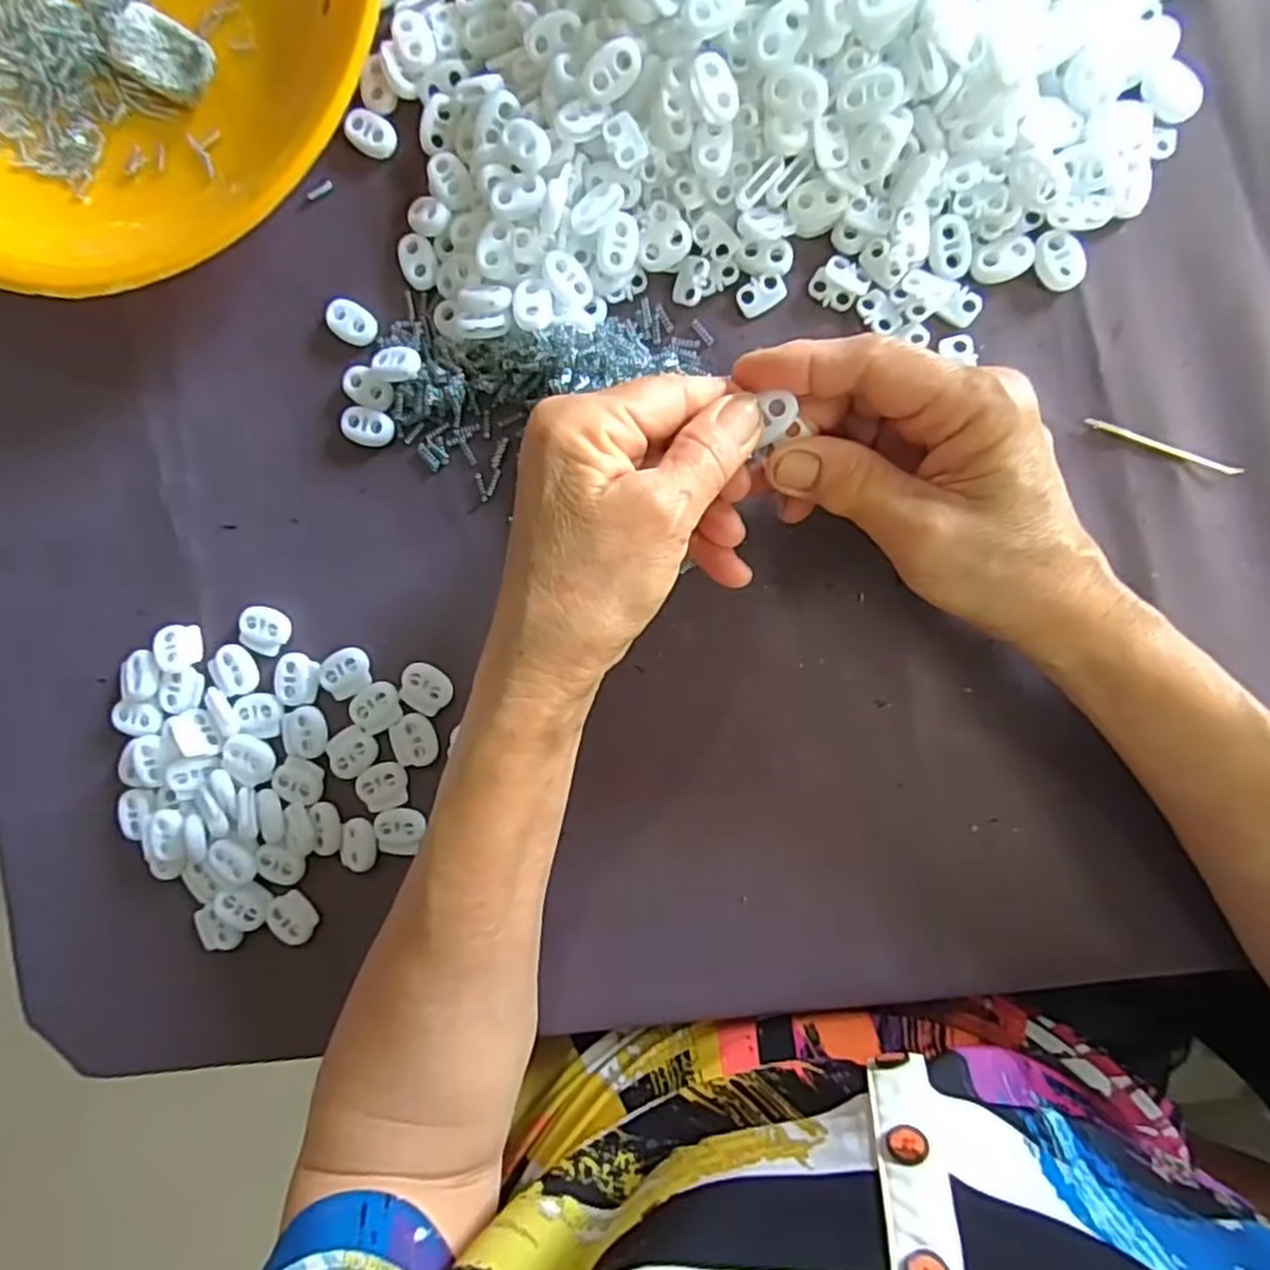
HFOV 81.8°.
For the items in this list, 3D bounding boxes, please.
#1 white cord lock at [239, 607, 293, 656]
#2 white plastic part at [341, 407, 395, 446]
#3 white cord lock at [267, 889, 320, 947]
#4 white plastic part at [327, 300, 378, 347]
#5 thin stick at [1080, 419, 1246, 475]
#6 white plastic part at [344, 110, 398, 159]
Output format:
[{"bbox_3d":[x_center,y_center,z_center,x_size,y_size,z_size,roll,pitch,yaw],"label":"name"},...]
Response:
[{"bbox_3d":[-0.159,-0.002,0.316,0.020,0.006,0.019,18,93,6],"label":"white cord lock"},{"bbox_3d":[-0.111,-0.087,0.307,0.021,0.007,0.014,14,93,6],"label":"white plastic part"},{"bbox_3d":[-0.147,0.122,0.314,0.018,0.004,0.021,-36,87,6],"label":"white cord lock"},{"bbox_3d":[-0.119,-0.131,0.307,0.021,0.006,0.016,34,95,5],"label":"white plastic part"},{"bbox_3d":[0.195,-0.069,0.270,0.055,0.004,0.004,24,94,5],"label":"thin stick"},{"bbox_3d":[-0.110,-0.209,0.305,0.019,0.007,0.016,33,95,5],"label":"white plastic part"}]

